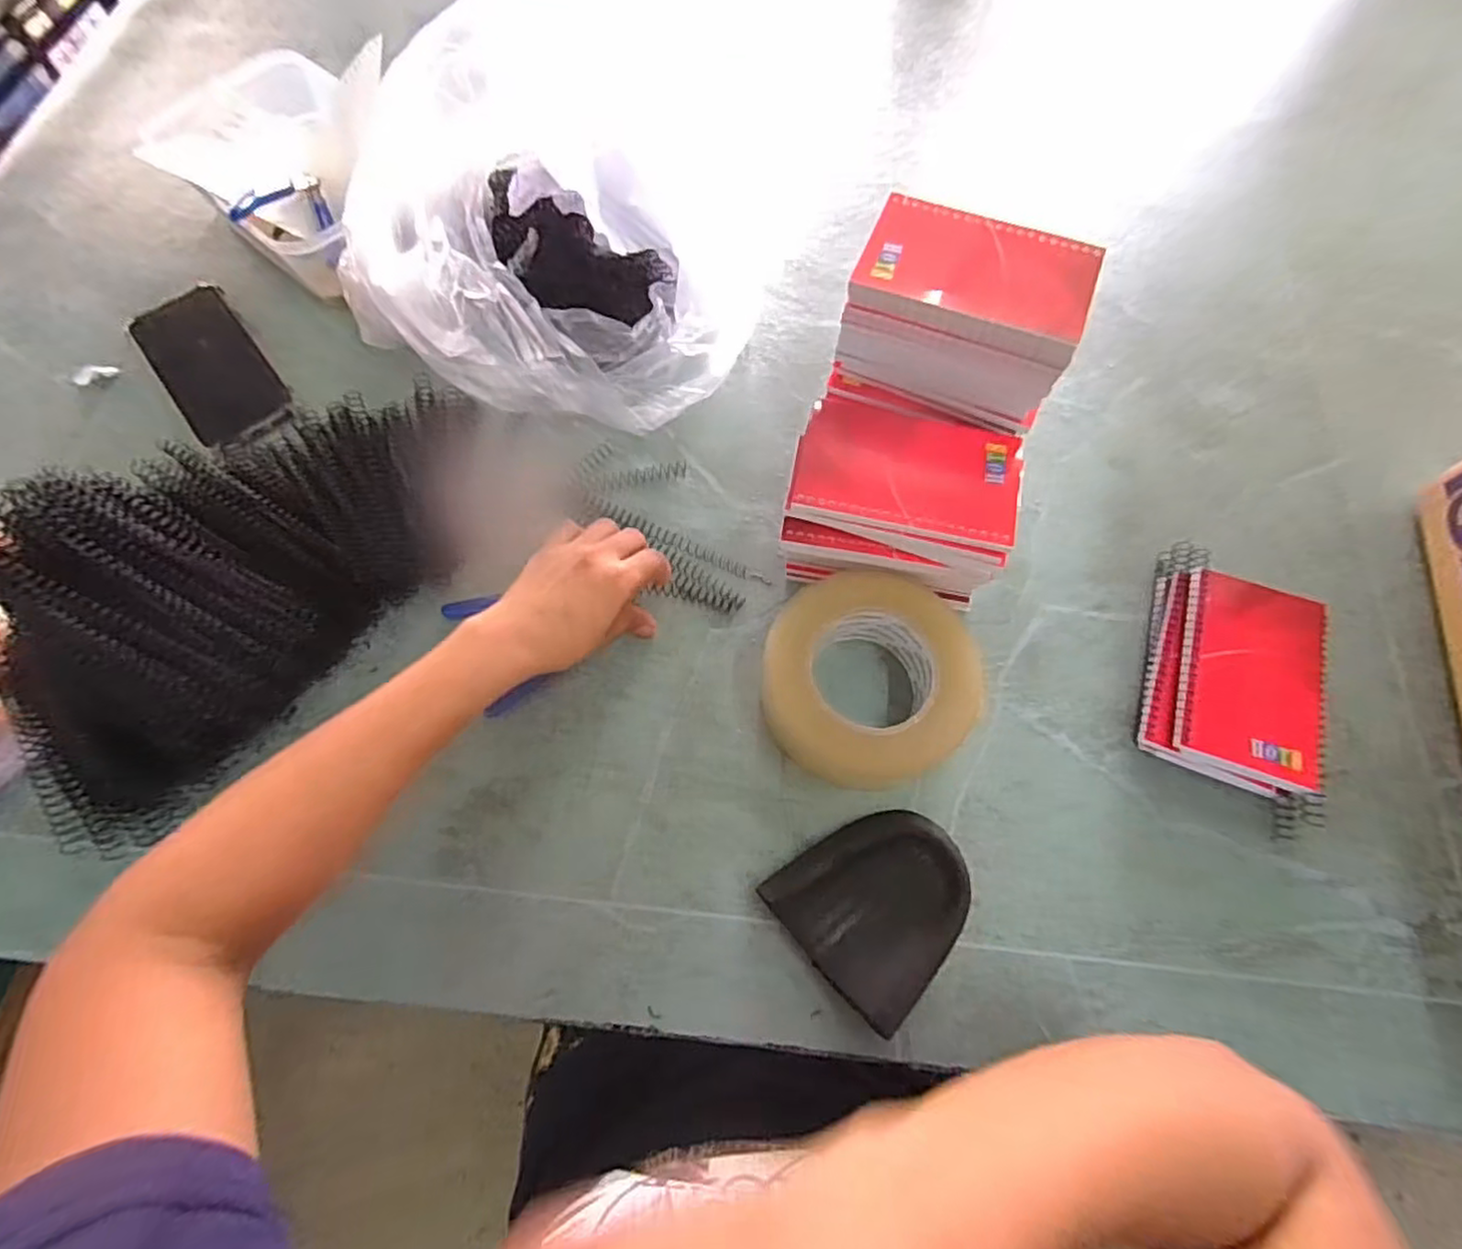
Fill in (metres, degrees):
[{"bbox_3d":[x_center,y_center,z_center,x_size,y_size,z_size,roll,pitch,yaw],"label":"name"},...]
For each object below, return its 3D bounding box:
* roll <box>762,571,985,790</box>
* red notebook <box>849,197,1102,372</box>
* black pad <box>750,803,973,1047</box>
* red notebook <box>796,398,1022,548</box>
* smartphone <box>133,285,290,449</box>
[{"bbox_3d":[0.084,0.036,0.424,0.124,0.056,0.127,0,69,-1],"label":"roll"},{"bbox_3d":[0.143,-0.204,0.395,0.128,0.020,0.080,23,70,8],"label":"red notebook"},{"bbox_3d":[0.086,0.159,0.389,0.101,0.030,0.094,-38,74,-14],"label":"black pad"},{"bbox_3d":[0.108,-0.095,0.408,0.129,0.012,0.085,13,69,4],"label":"red notebook"},{"bbox_3d":[-0.418,-0.208,0.546,0.074,0.010,0.167,-36,74,-14],"label":"smartphone"}]

